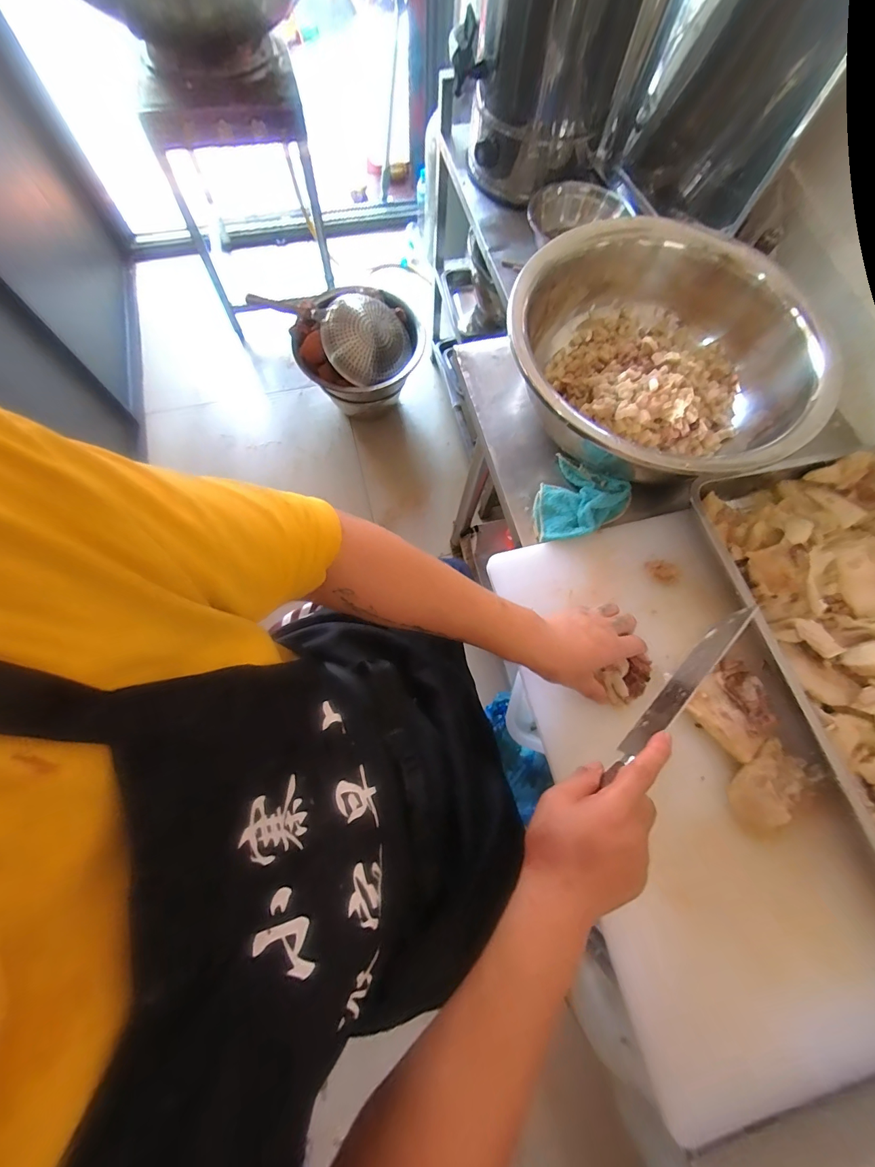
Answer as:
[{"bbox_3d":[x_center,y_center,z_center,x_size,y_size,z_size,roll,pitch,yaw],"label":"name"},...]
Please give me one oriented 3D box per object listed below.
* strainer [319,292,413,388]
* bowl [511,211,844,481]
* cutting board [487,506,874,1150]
[{"bbox_3d":[-0.221,-0.767,1.302,0.270,0.091,0.284,-9,73,-5],"label":"strainer"},{"bbox_3d":[0.296,-0.335,0.597,0.376,0.158,0.376,1,72,-2],"label":"bowl"},{"bbox_3d":[0.282,0.202,0.477,0.308,0.043,0.591,-16,74,-7],"label":"cutting board"}]

